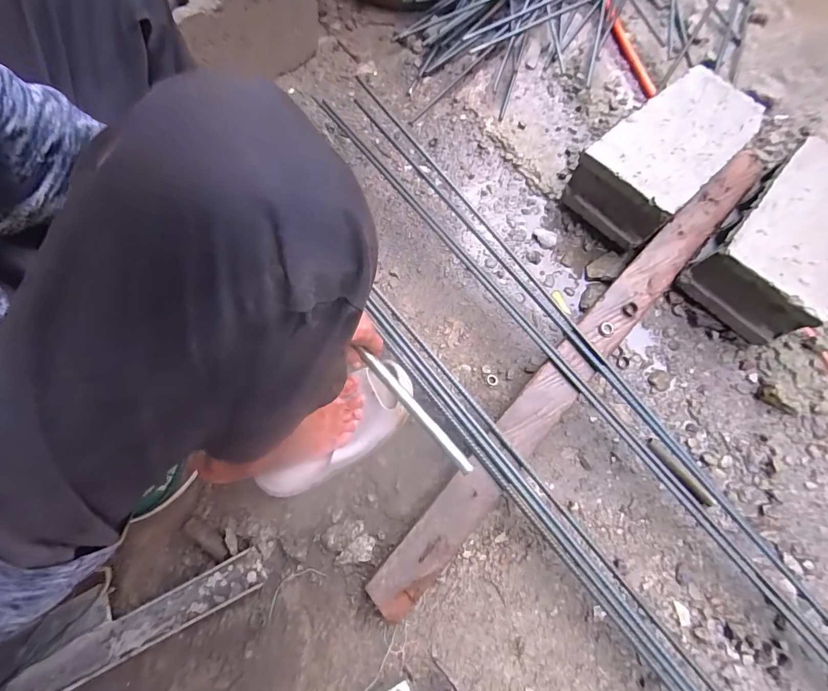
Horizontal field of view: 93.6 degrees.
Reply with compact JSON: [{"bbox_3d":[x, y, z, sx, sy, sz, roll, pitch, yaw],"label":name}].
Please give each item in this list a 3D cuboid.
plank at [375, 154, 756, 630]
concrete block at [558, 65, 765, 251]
[{"bbox_3d":[0.316,-0.003,0.686,0.078,0.024,1.080,42,76,10],"label":"plank"},{"bbox_3d":[0.516,-0.391,0.811,0.373,0.144,0.194,-41,78,-13],"label":"concrete block"}]

